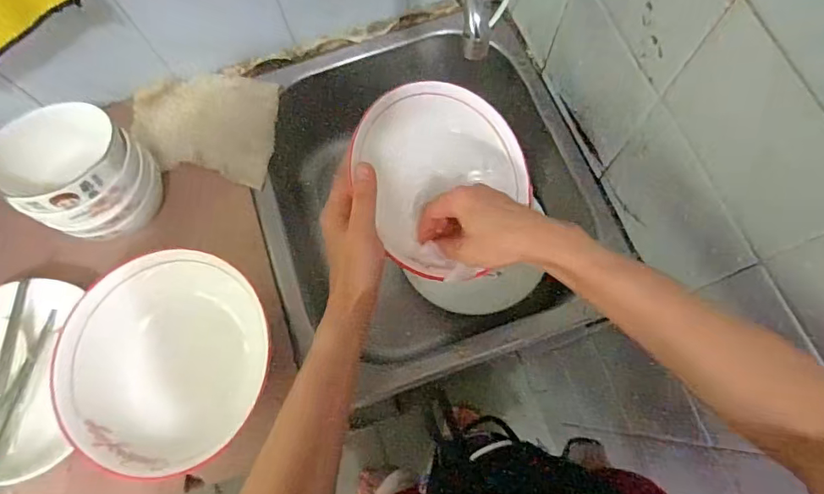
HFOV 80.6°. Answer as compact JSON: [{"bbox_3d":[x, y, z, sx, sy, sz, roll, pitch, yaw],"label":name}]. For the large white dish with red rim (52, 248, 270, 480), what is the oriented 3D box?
[{"bbox_3d":[-0.210,0.093,0.419,0.143,0.065,0.172,12,73,6],"label":"large white dish with red rim"}]

